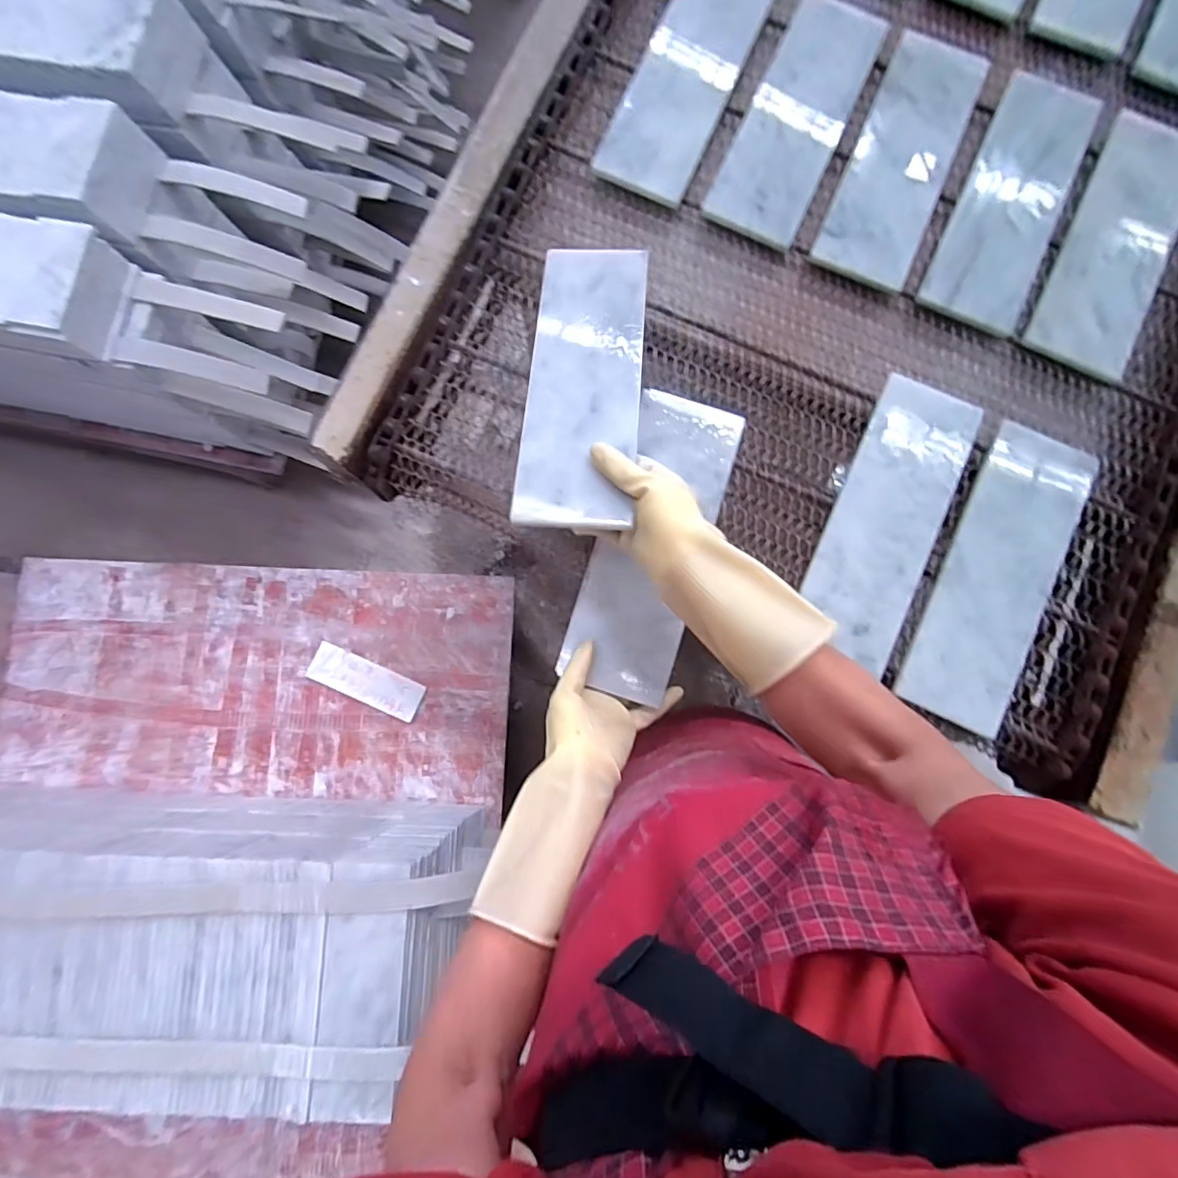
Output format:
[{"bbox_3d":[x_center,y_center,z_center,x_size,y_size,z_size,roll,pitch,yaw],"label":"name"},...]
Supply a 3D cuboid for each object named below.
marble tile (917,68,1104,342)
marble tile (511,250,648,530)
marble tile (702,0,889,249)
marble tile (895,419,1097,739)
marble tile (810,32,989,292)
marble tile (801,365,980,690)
[{"bbox_3d":[0.498,-0.454,0.627,0.112,0.013,0.354,26,83,4],"label":"marble tile"},{"bbox_3d":[-0.003,-0.200,0.505,0.104,0.010,0.307,3,69,5],"label":"marble tile"},{"bbox_3d":[0.241,-0.546,0.620,0.110,0.013,0.332,24,83,4],"label":"marble tile"},{"bbox_3d":[0.432,-0.018,0.556,0.115,0.018,0.329,29,81,-4],"label":"marble tile"},{"bbox_3d":[0.366,-0.500,0.627,0.111,0.012,0.341,24,83,4],"label":"marble tile"},{"bbox_3d":[0.313,-0.076,0.563,0.108,0.021,0.304,25,83,4],"label":"marble tile"}]

